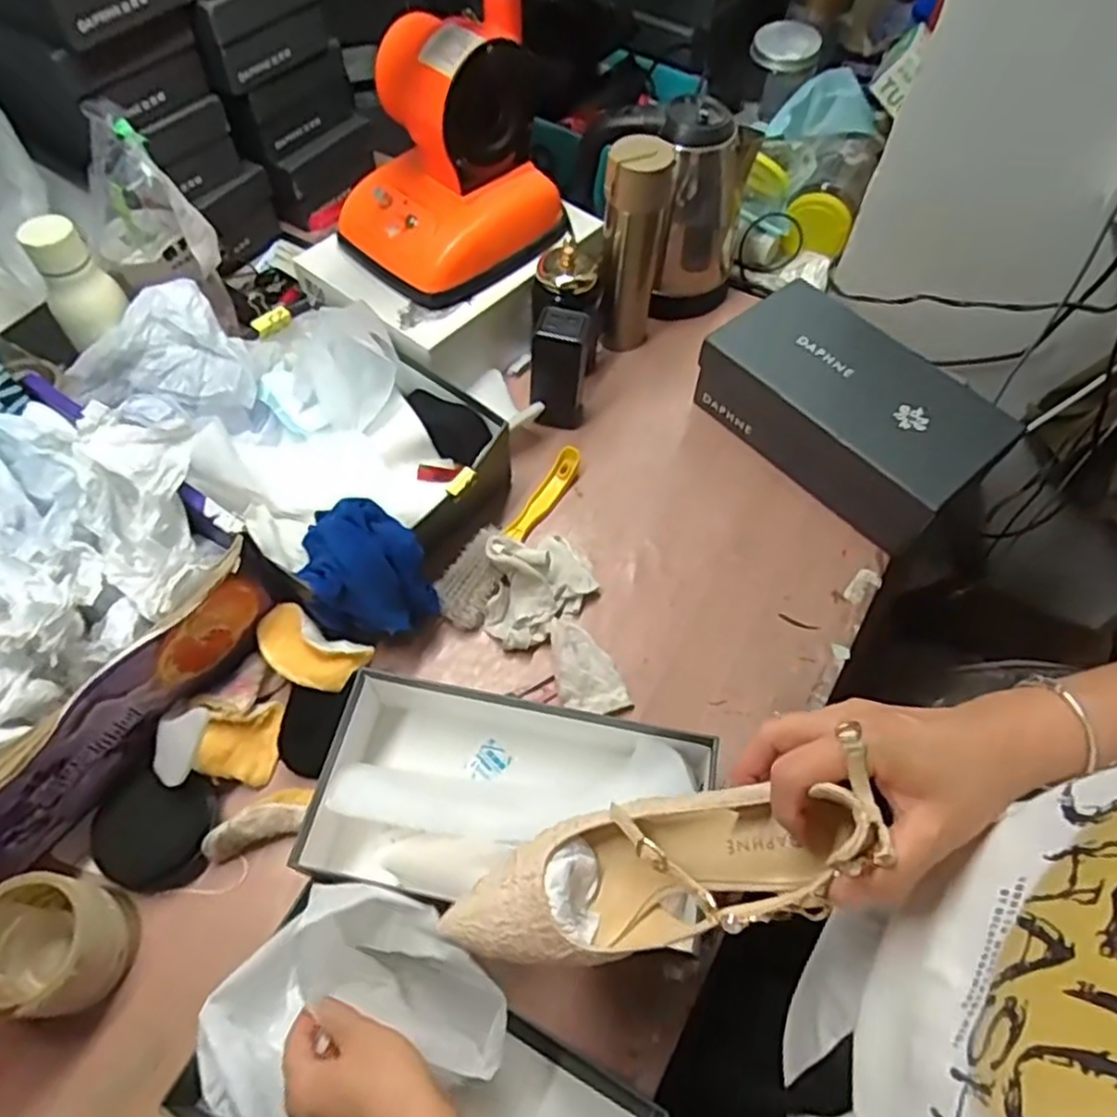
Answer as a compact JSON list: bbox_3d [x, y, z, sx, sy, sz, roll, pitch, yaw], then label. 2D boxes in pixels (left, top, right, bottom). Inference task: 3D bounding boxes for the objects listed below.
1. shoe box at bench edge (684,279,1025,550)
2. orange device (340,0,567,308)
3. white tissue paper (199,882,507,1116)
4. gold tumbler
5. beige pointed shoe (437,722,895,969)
[{"bbox_3d":[0.316,-0.162,0.799,0.165,0.106,0.290,-38,67,-21],"label":"shoe box at bench edge"},{"bbox_3d":[-0.114,-0.423,0.757,0.164,0.201,0.209,40,66,20],"label":"orange device"},{"bbox_3d":[-0.142,0.306,0.475,0.170,0.090,0.161,-39,67,-22],"label":"white tissue paper"},{"bbox_3d":[0.082,-0.352,0.829,0.068,0.241,0.066,5,59,1],"label":"gold tumbler"},{"bbox_3d":[0.051,0.165,0.385,0.225,0.074,0.070,-20,58,18],"label":"beige pointed shoe"}]

